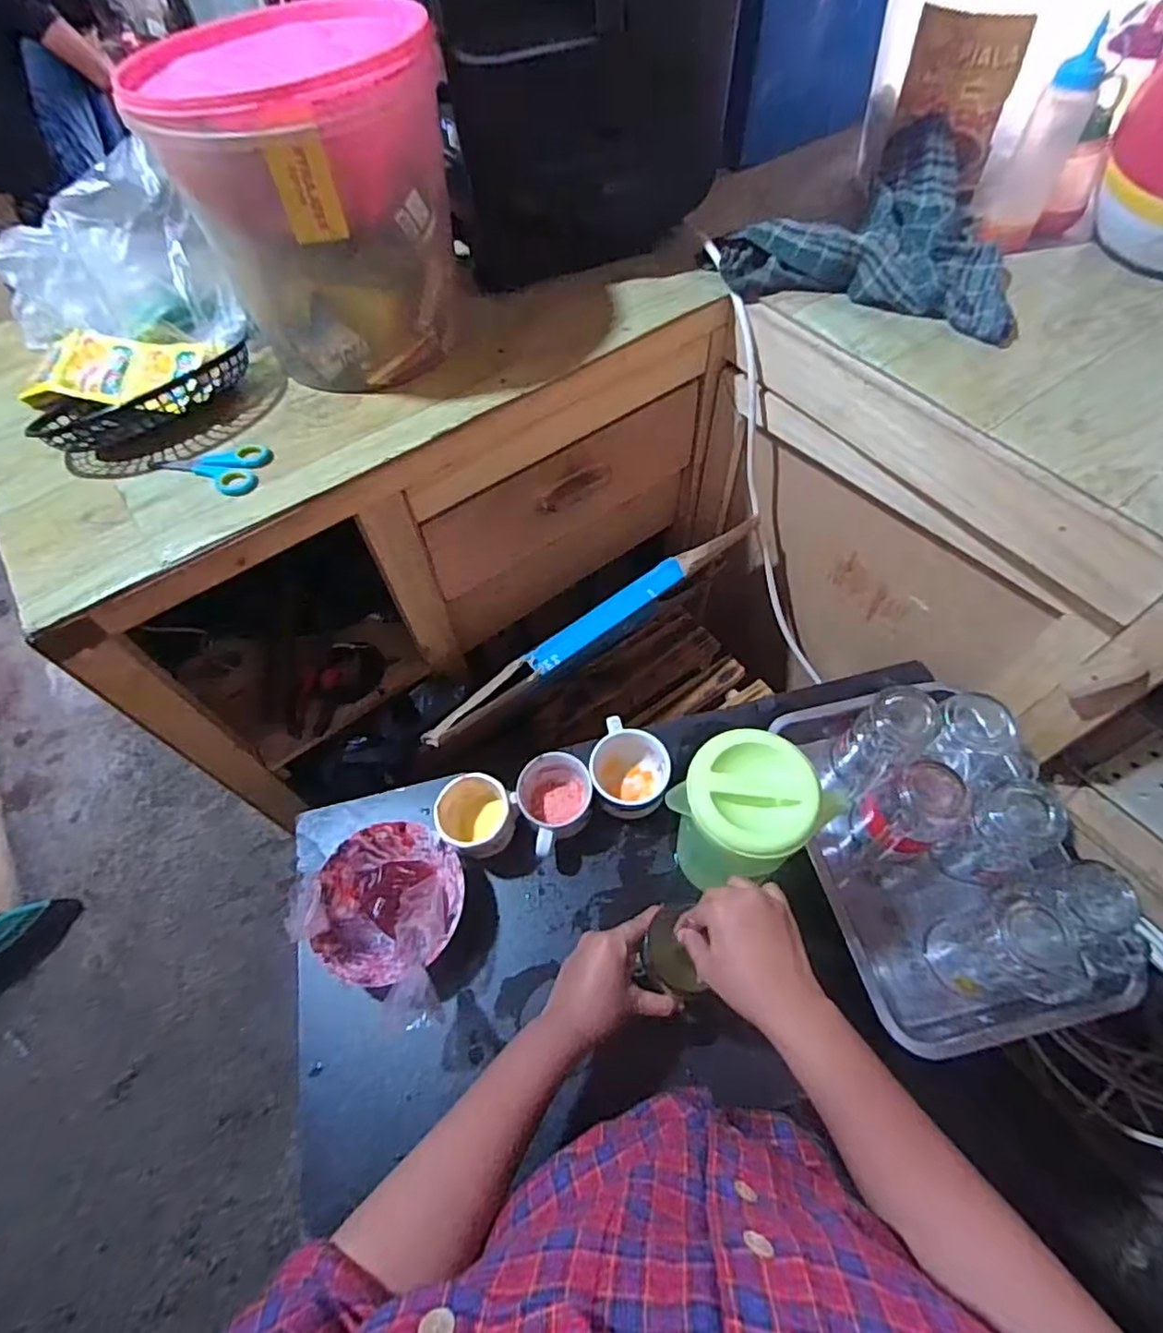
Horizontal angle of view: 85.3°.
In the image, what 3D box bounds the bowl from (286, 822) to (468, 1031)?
[{"bbox_3d":[-0.181,0.234,0.615,0.191,0.077,0.146,28,65,18],"label":"bowl"}]

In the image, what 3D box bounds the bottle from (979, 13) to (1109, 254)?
[{"bbox_3d":[0.498,-0.557,0.680,0.050,0.175,0.044,11,61,10],"label":"bottle"}]

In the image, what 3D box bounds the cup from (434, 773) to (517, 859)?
[{"bbox_3d":[-0.114,0.161,0.673,0.077,0.072,0.074,-2,60,3],"label":"cup"}]

